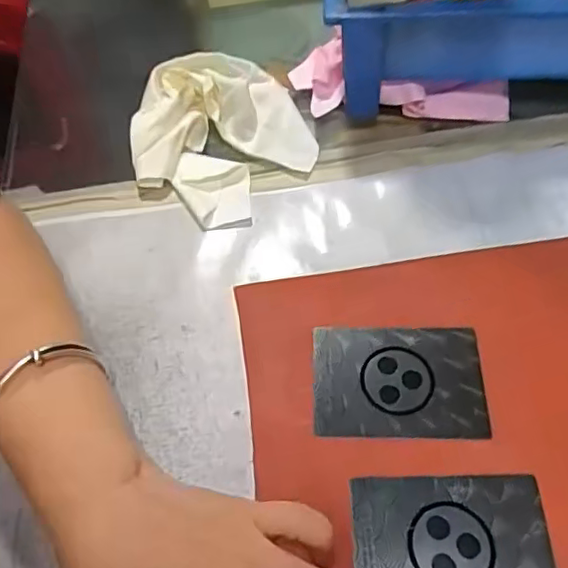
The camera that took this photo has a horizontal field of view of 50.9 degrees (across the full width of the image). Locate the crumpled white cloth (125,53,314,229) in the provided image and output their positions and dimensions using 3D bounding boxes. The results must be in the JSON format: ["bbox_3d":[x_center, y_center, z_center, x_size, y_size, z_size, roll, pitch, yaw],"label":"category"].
[{"bbox_3d":[-0.047,-0.106,0.407,0.111,0.029,0.125,-40,64,-21],"label":"crumpled white cloth"}]

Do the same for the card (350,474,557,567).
[{"bbox_3d":[0.073,0.115,0.263,0.083,0.009,0.061,-4,57,7],"label":"card"}]

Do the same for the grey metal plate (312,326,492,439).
[{"bbox_3d":[0.058,0.050,0.309,0.085,0.004,0.059,-1,60,5],"label":"grey metal plate"}]

